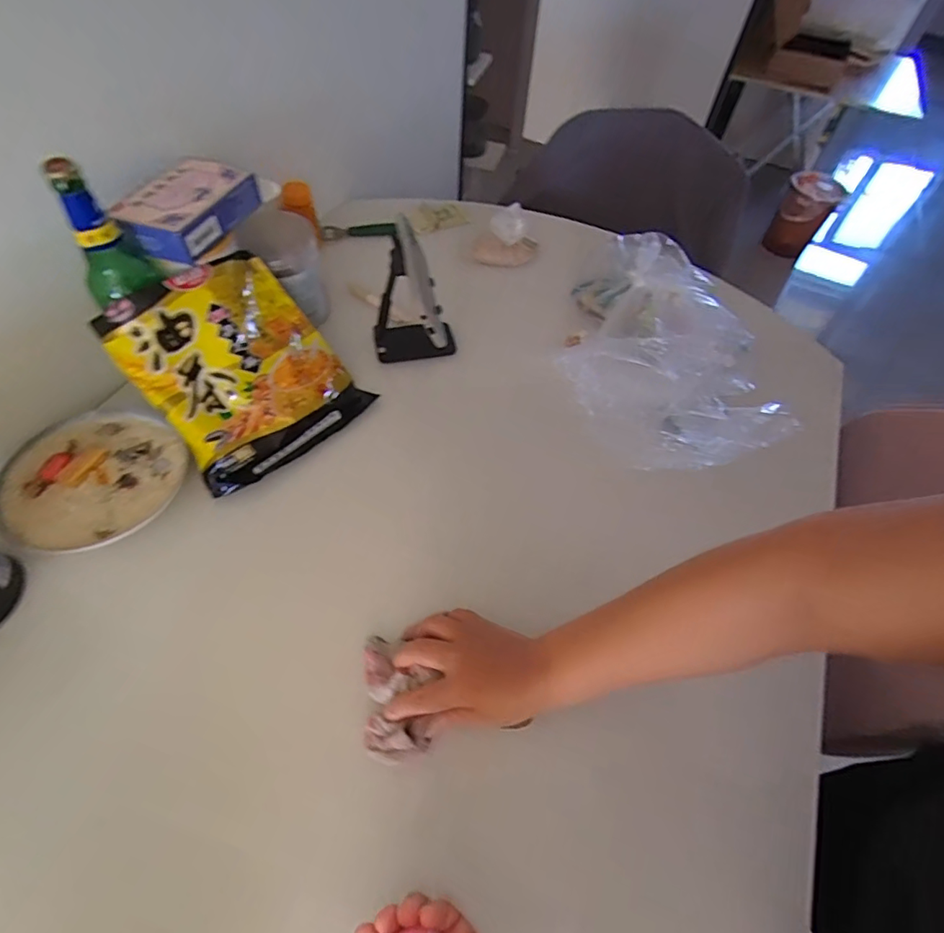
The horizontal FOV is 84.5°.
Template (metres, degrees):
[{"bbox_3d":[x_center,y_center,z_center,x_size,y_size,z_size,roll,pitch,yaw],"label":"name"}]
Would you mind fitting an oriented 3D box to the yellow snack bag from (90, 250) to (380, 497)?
[{"bbox_3d":[-0.252,-0.113,0.585,0.207,0.044,0.227,-39,106,-31],"label":"yellow snack bag"}]

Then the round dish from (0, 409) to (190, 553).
[{"bbox_3d":[-0.391,0.010,0.538,0.164,0.012,0.166,2,55,-3],"label":"round dish"}]

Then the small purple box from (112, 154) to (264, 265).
[{"bbox_3d":[-0.304,-0.280,0.558,0.095,0.037,0.147,14,55,5],"label":"small purple box"}]

